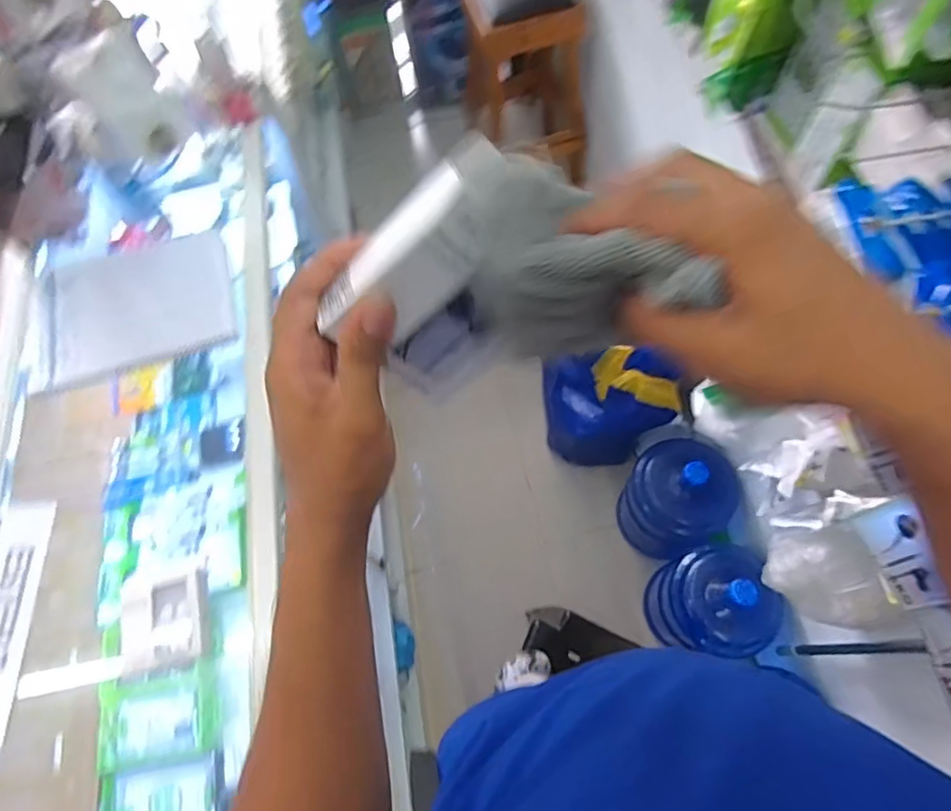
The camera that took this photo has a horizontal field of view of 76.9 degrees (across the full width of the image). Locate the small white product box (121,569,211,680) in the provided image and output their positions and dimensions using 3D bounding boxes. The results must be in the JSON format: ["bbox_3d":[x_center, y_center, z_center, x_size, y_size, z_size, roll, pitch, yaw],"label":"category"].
[{"bbox_3d":[-0.360,0.254,0.697,0.094,0.020,0.103,-10,81,-11],"label":"small white product box"}]

